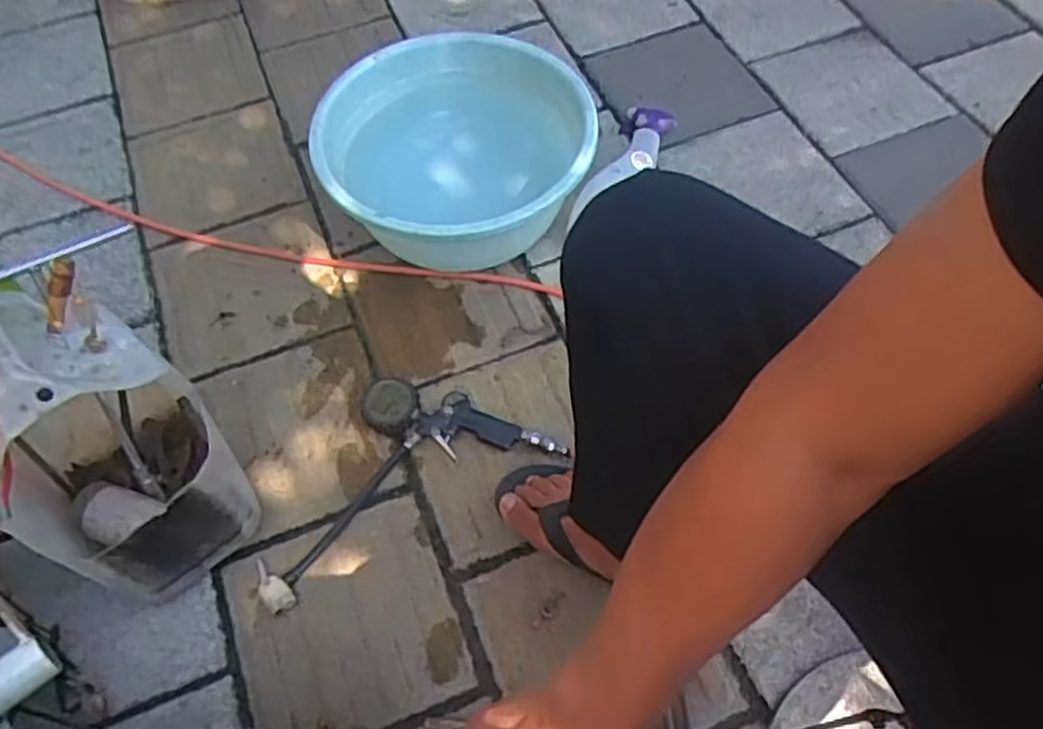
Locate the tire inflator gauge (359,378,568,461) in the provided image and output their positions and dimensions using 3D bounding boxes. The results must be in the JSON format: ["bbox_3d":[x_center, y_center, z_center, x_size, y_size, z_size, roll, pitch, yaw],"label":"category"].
[{"bbox_3d":[-0.073,0.076,0.937,0.262,0.041,0.085,13,61,10],"label":"tire inflator gauge"}]

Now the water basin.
[{"bbox_3d":[-0.087,-0.276,1.056,0.344,0.196,0.336,-1,59,2],"label":"water basin"}]

